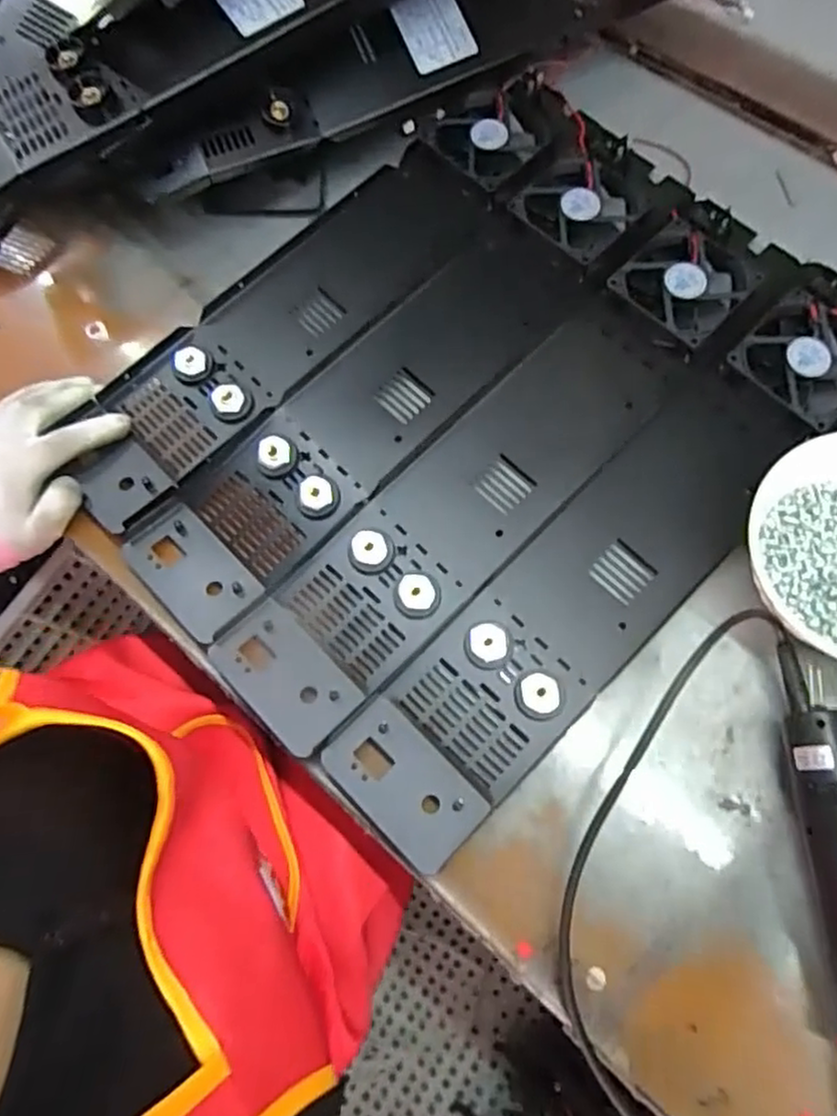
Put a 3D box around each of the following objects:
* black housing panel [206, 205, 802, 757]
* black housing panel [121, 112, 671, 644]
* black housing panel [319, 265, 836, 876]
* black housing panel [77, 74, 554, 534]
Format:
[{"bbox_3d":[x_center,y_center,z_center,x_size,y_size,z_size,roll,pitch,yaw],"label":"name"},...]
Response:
[{"bbox_3d":[0.063,-0.076,0.470,0.474,0.030,0.101,-43,76,-11],"label":"black housing panel"},{"bbox_3d":[-0.003,-0.145,0.497,0.100,0.028,0.478,42,78,13],"label":"black housing panel"},{"bbox_3d":[0.141,-0.013,0.449,0.100,0.028,0.476,42,78,13],"label":"black housing panel"},{"bbox_3d":[-0.070,-0.209,0.528,0.098,0.017,0.464,43,81,13],"label":"black housing panel"}]

